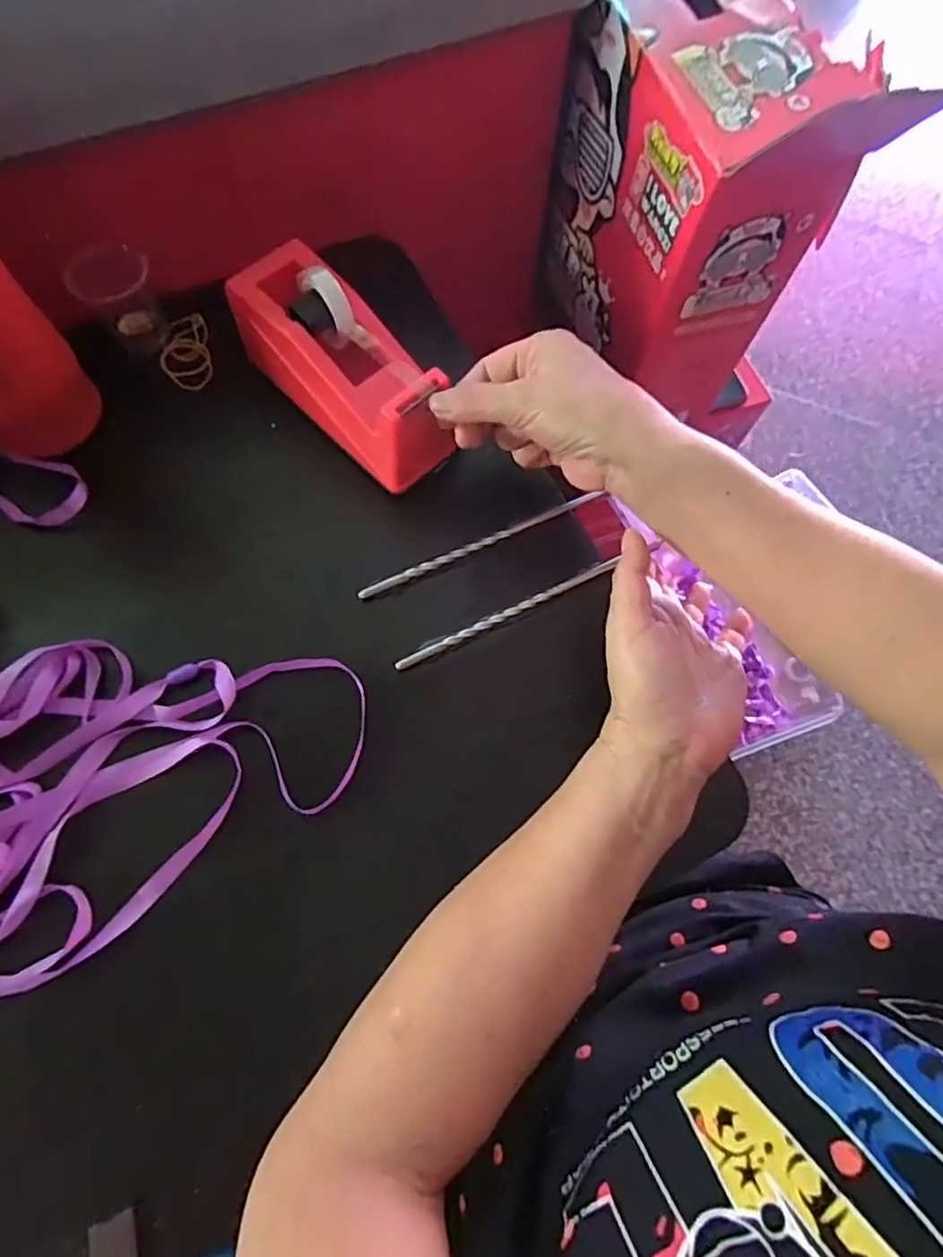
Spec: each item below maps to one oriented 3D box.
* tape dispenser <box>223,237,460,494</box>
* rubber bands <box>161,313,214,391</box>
[{"bbox_3d":[-0.077,-0.159,0.385,0.060,0.069,0.159,-41,81,-16],"label":"tape dispenser"},{"bbox_3d":[-0.199,-0.192,0.444,0.032,0.009,0.057,-11,70,-7],"label":"rubber bands"}]

